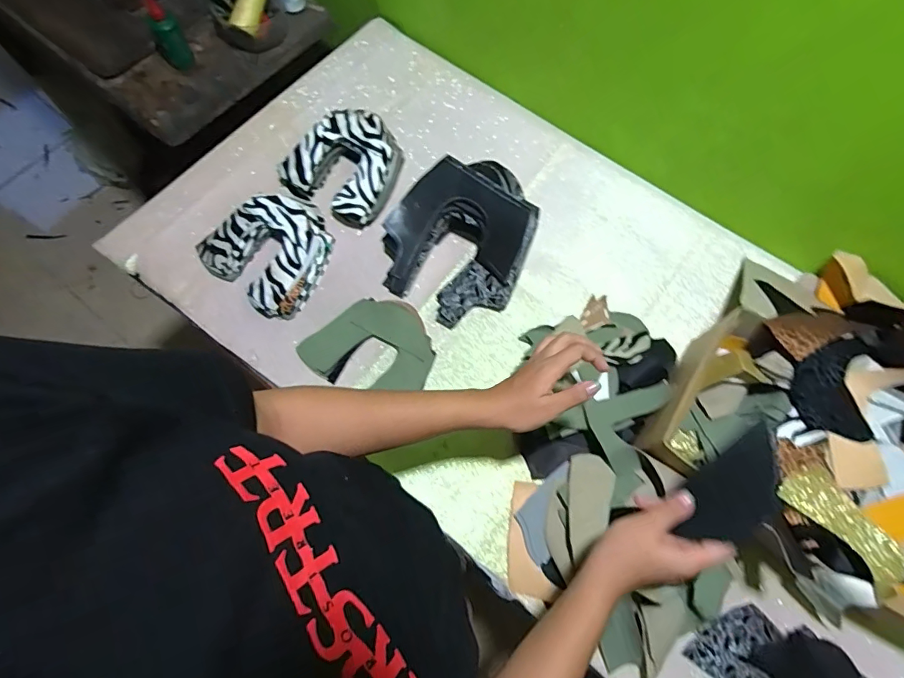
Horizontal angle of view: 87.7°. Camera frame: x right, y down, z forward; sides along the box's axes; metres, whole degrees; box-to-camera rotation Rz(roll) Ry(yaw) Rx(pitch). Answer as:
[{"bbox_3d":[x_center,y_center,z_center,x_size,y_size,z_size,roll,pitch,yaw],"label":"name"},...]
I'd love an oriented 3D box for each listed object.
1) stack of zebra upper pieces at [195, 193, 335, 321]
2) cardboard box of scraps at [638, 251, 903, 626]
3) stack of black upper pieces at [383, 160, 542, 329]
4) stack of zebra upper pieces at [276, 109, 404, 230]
[{"bbox_3d":[-0.255,-0.131,0.675,0.168,0.052,0.162,37,73,11],"label":"stack of zebra upper pieces"},{"bbox_3d":[0.422,0.120,0.522,0.335,0.131,0.278,41,73,13],"label":"cardboard box of scraps"},{"bbox_3d":[0.005,-0.141,0.650,0.206,0.109,0.216,17,70,5],"label":"stack of black upper pieces"},{"bbox_3d":[-0.161,-0.268,0.716,0.163,0.068,0.151,32,72,10],"label":"stack of zebra upper pieces"}]

